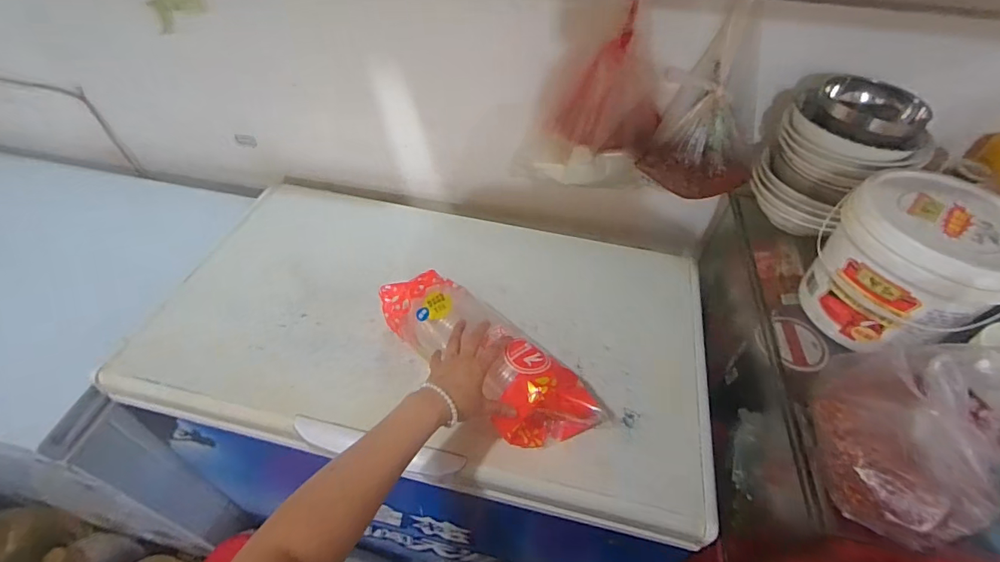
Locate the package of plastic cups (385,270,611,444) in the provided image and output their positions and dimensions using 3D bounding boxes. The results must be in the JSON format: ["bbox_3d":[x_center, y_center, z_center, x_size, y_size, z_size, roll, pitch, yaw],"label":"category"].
[{"bbox_3d":[-0.018,0.099,0.658,0.336,0.107,0.153,31,54,22],"label":"package of plastic cups"}]

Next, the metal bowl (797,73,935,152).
[{"bbox_3d":[0.518,-0.244,0.667,0.142,0.047,0.142,1,49,-2],"label":"metal bowl"}]

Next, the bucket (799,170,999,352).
[{"bbox_3d":[0.523,-0.017,0.596,0.178,0.173,0.189,1,49,-2],"label":"bucket"}]

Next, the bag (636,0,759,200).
[{"bbox_3d":[0.346,-0.269,0.760,0.178,0.245,0.129,30,54,21],"label":"bag"}]

